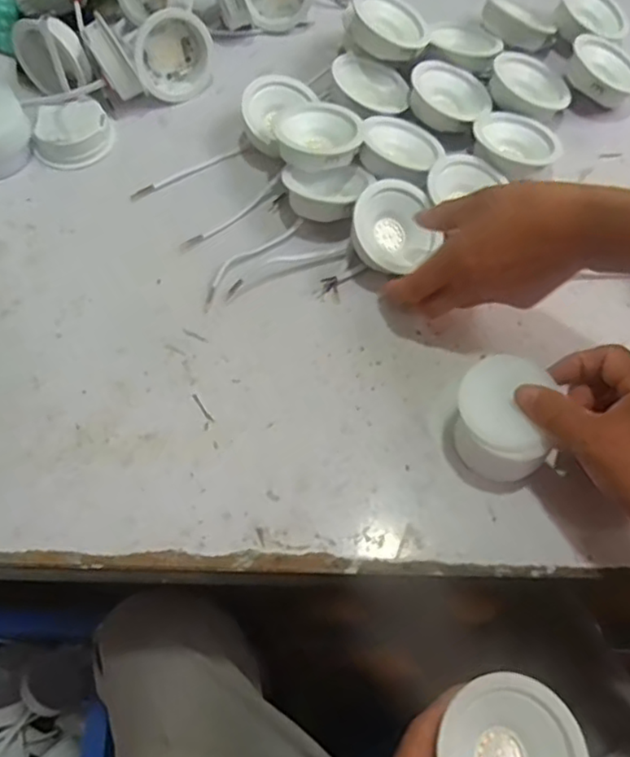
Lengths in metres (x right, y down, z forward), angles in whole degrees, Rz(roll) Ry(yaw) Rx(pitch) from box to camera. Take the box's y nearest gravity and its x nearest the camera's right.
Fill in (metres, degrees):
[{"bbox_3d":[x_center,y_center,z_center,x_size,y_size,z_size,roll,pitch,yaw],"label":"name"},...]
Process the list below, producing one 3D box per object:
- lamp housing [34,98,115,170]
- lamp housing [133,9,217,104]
[{"bbox_3d":[-0.208,-0.211,0.562,0.060,0.022,0.058,-1,64,1],"label":"lamp housing"},{"bbox_3d":[-0.126,-0.285,0.579,0.072,0.069,0.025,-36,43,-13],"label":"lamp housing"}]

